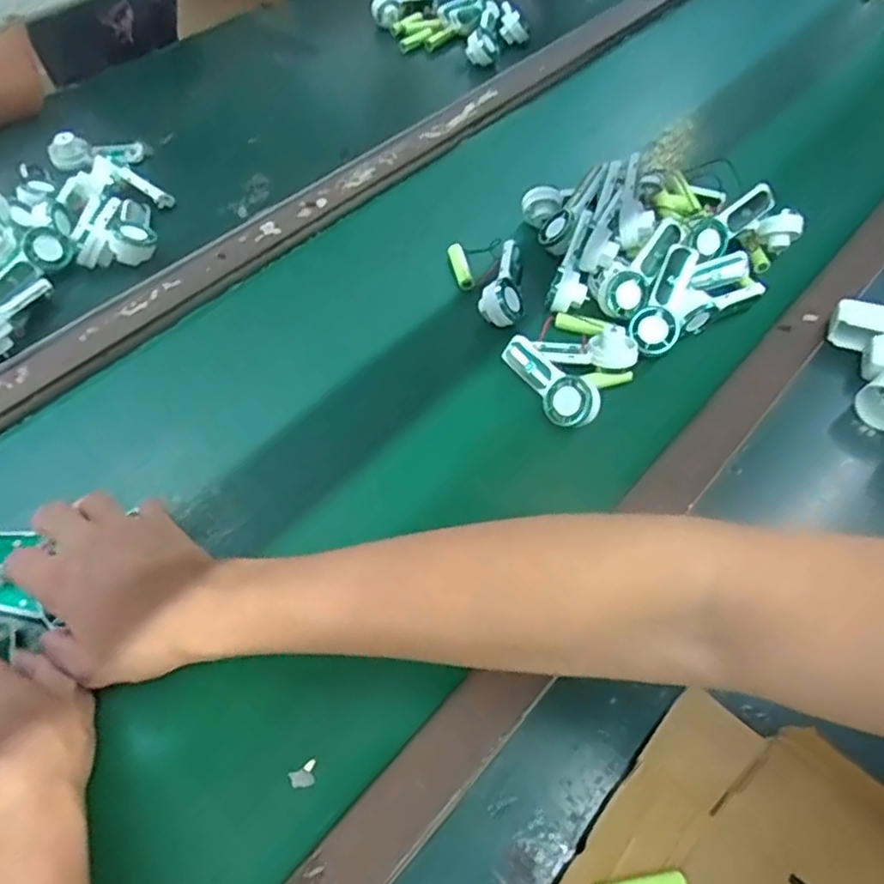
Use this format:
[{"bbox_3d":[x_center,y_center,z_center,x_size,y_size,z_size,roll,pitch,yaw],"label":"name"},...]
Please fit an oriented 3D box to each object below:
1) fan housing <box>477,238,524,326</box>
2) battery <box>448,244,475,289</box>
[{"bbox_3d":[0.054,-0.139,0.601,0.037,0.030,0.092,6,54,5],"label":"fan housing"},{"bbox_3d":[0.019,-0.162,0.631,0.014,0.016,0.052,-13,55,-8],"label":"battery"}]

